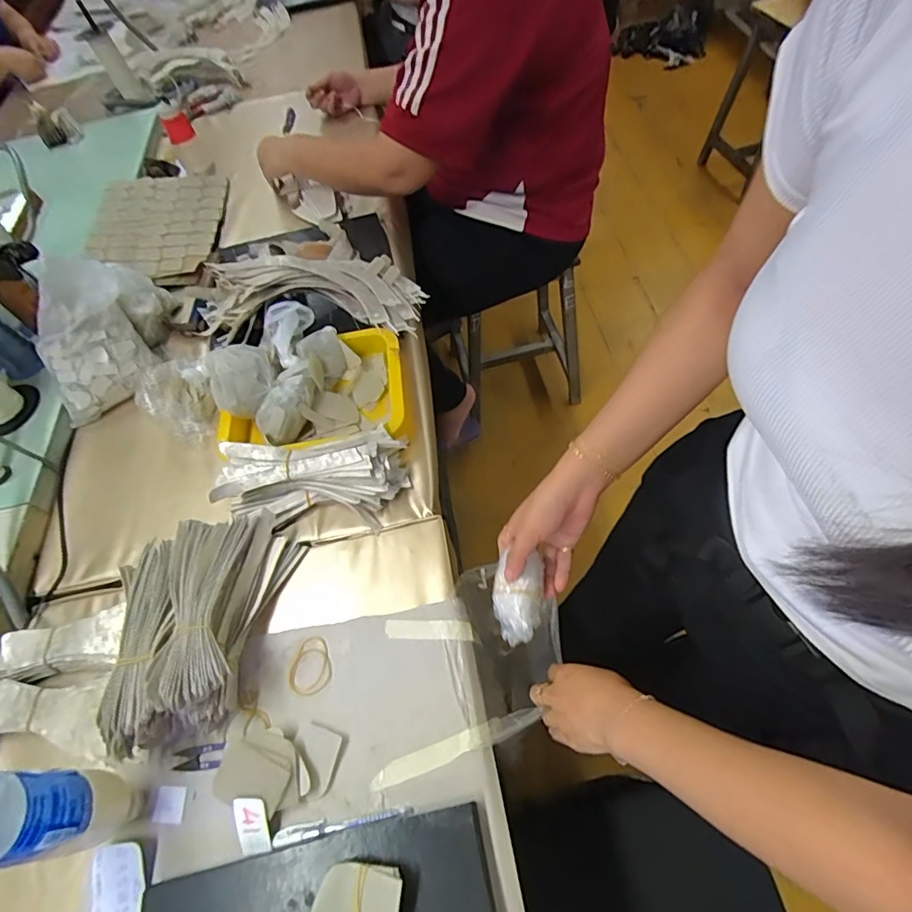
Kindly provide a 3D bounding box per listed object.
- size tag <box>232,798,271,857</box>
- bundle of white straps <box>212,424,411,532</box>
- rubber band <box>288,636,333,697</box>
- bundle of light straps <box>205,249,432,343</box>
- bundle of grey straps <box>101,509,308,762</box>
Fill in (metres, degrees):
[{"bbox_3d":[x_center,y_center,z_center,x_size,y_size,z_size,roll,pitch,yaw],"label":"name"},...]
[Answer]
[{"bbox_3d":[-0.192,0.347,0.477,0.032,0.004,0.050,-13,84,3],"label":"size tag"},{"bbox_3d":[-0.185,0.032,0.637,0.233,0.061,0.099,-9,59,2],"label":"bundle of white straps"},{"bbox_3d":[-0.161,0.231,0.558,0.048,0.004,0.057,-21,59,-5],"label":"rubber band"},{"bbox_3d":[-0.235,-0.244,0.778,0.356,0.112,0.136,-9,59,2],"label":"bundle of light straps"},{"bbox_3d":[-0.277,0.175,0.550,0.177,0.072,0.225,-13,59,0],"label":"bundle of grey straps"}]

